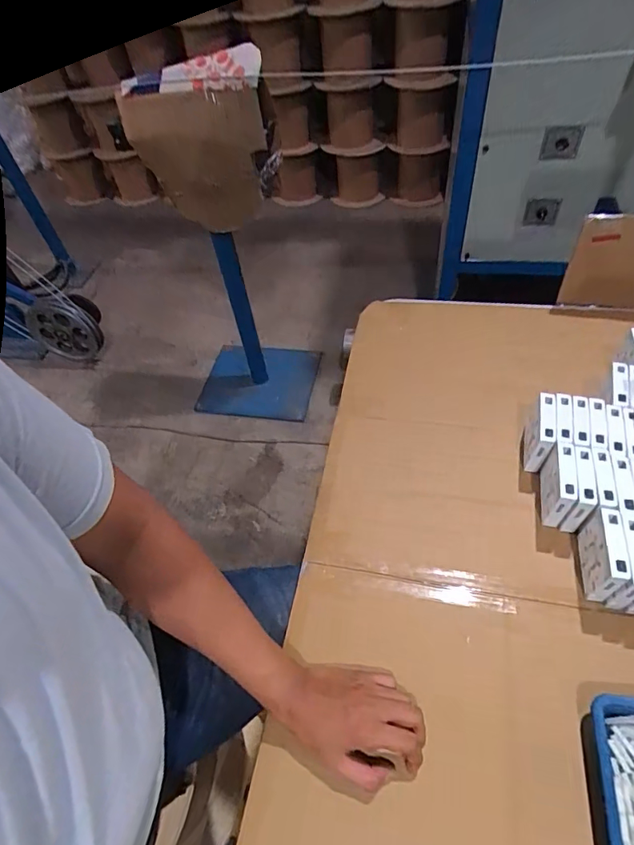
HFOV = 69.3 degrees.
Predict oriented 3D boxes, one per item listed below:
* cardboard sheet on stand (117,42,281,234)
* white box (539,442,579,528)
[{"bbox_3d":[-0.266,-0.648,1.112,0.337,0.367,0.098,-8,51,1],"label":"cardboard sheet on stand"},{"bbox_3d":[0.326,0.088,0.624,0.027,0.086,0.089,8,54,14],"label":"white box"}]

